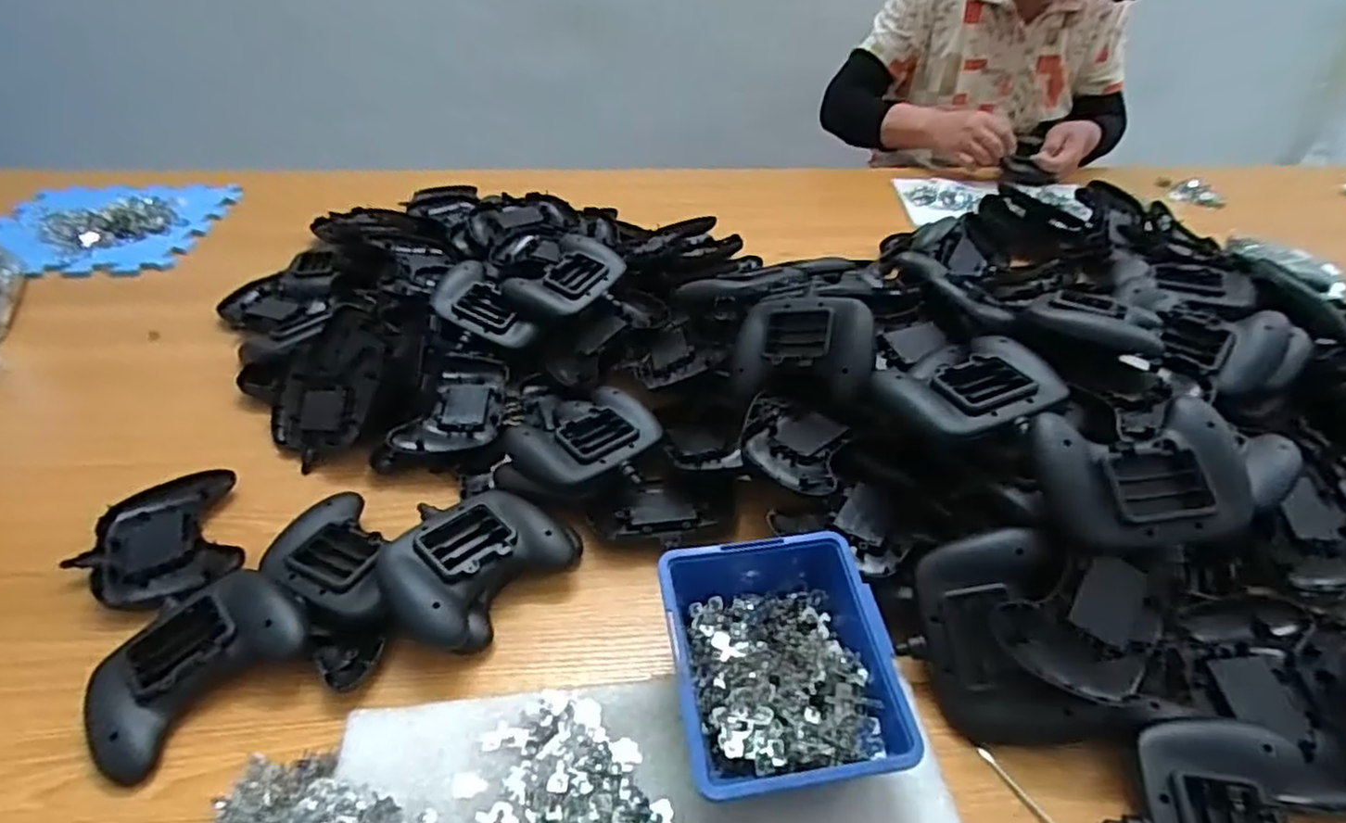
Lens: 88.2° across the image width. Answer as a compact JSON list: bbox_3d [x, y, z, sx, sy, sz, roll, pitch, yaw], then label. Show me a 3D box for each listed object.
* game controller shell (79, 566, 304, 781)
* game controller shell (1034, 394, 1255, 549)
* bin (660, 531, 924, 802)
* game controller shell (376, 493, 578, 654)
[{"bbox_3d":[-0.294,0.154,0.428,0.080,0.041,0.118,31,47,33],"label":"game controller shell"},{"bbox_3d":[0.282,0.039,0.425,0.113,0.033,0.087,-4,69,1],"label":"game controller shell"},{"bbox_3d":[0.062,0.150,0.409,0.121,0.067,0.142,-6,39,-8],"label":"bin"},{"bbox_3d":[-0.140,0.104,0.487,0.095,0.048,0.126,29,46,31],"label":"game controller shell"}]

